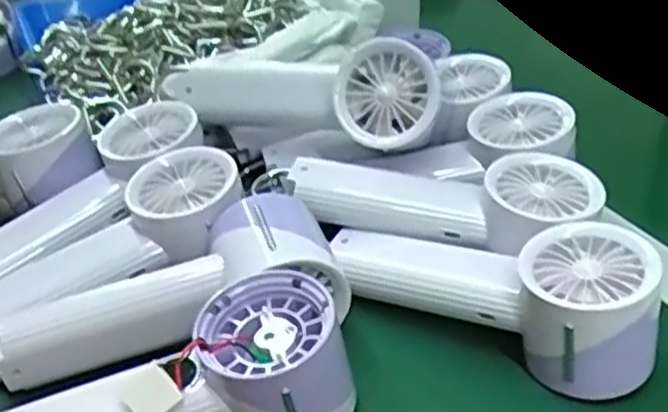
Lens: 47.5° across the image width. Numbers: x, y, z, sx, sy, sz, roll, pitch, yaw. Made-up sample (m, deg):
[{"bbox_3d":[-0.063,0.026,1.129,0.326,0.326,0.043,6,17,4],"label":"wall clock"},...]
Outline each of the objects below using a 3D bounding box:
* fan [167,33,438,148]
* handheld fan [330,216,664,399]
[{"bbox_3d":[-0.012,-0.069,0.478,0.173,0.063,0.089,5,35,34],"label":"fan"},{"bbox_3d":[0.077,0.038,0.387,0.169,0.058,0.066,14,39,22],"label":"handheld fan"}]

